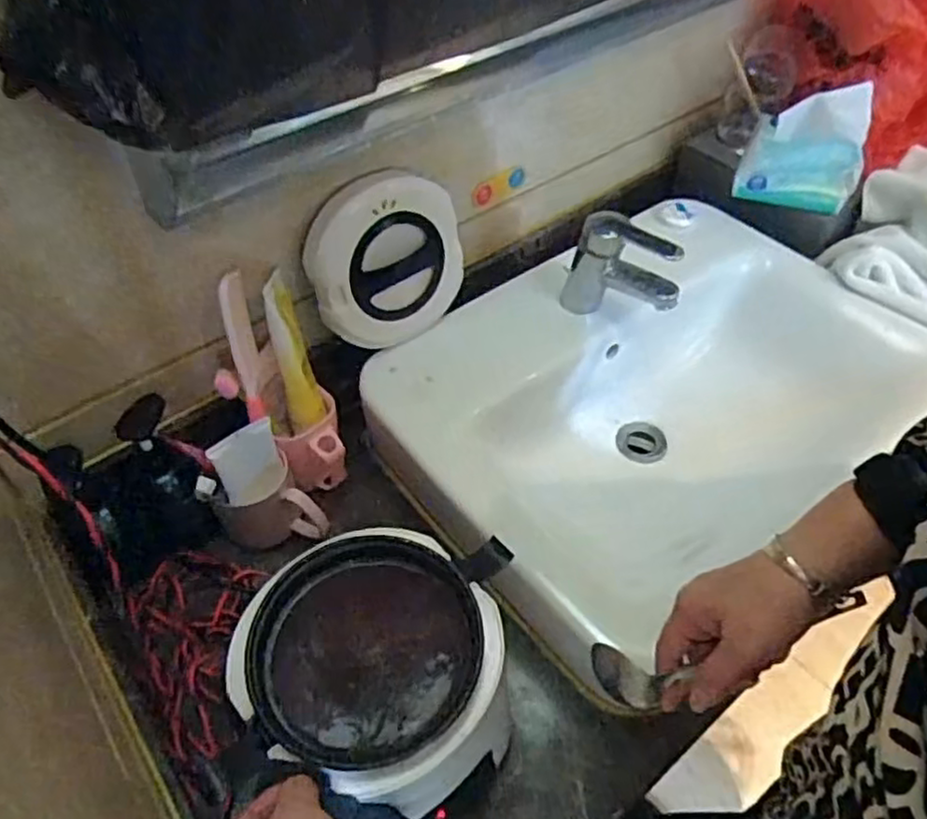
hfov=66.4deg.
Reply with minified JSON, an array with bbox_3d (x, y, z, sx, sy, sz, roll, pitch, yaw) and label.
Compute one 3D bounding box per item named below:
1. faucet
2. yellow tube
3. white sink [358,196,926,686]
[{"bbox_3d":[0.166,-0.139,0.739,0.128,0.109,0.043,26,54,23],"label":"faucet"},{"bbox_3d":[-0.169,-0.056,0.700,0.033,0.152,0.029,-15,17,-11],"label":"yellow tube"},{"bbox_3d":[0.200,-0.008,0.774,0.521,0.145,0.366,-28,53,-22],"label":"white sink"}]

